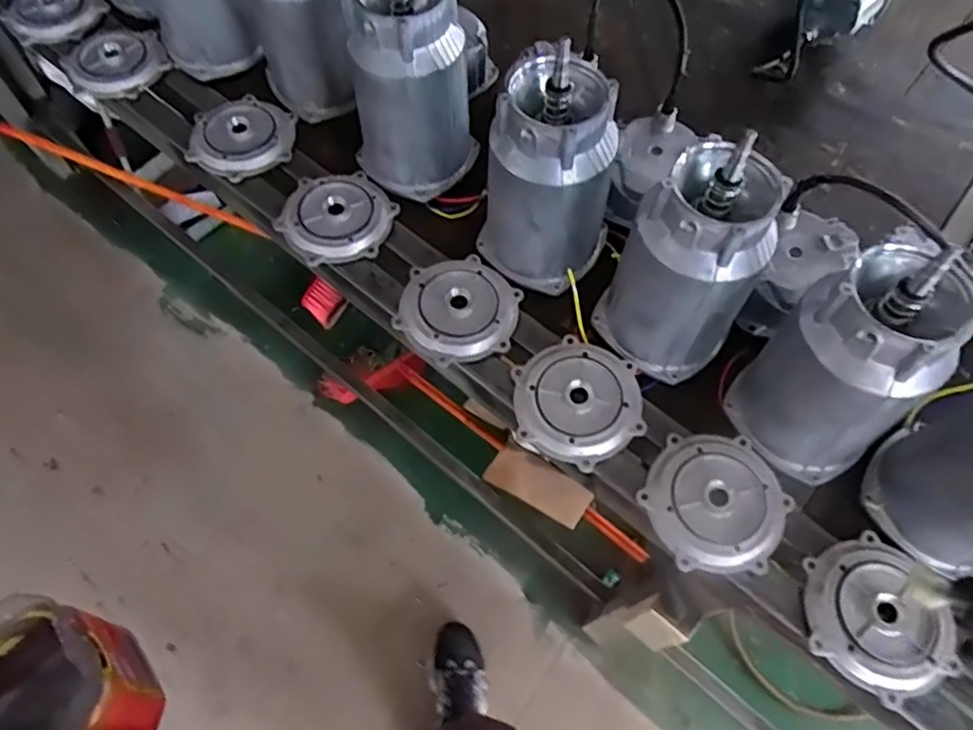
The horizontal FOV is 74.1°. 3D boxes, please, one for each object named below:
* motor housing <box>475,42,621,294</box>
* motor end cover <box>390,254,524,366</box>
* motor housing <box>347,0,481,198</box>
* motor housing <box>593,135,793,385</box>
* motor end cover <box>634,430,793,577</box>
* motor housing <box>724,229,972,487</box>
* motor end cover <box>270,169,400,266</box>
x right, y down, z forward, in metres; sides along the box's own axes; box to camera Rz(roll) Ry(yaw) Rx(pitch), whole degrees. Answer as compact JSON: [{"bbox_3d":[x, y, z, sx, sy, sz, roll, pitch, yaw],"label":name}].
[{"bbox_3d":[0.063,-0.184,0.643,0.119,0.209,0.119,31,67,14],"label":"motor housing"},{"bbox_3d":[-0.030,-0.063,0.693,0.124,0.016,0.126,20,65,9],"label":"motor end cover"},{"bbox_3d":[-0.082,-0.301,0.698,0.113,0.206,0.122,34,68,15],"label":"motor housing"},{"bbox_3d":[0.184,-0.092,0.589,0.119,0.224,0.109,0,63,0],"label":"motor housing"},{"bbox_3d":[0.215,0.124,0.601,0.124,0.018,0.132,26,66,12],"label":"motor end cover"},{"bbox_3d":[0.308,0.007,0.554,0.128,0.215,0.113,36,68,16],"label":"motor housing"},{"bbox_3d":[-0.176,-0.174,0.747,0.122,0.017,0.125,16,64,8],"label":"motor end cover"}]

